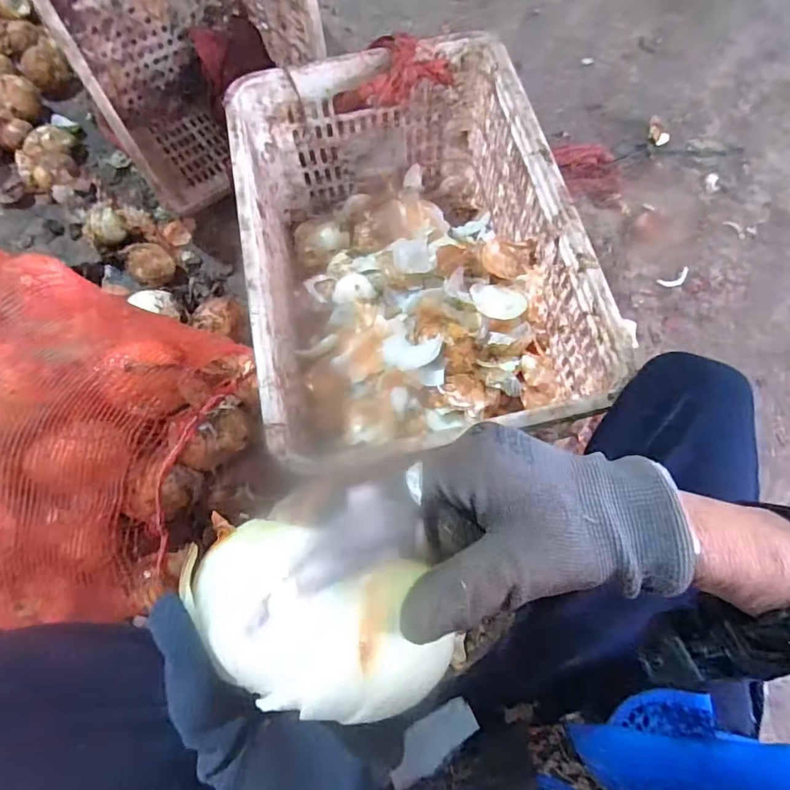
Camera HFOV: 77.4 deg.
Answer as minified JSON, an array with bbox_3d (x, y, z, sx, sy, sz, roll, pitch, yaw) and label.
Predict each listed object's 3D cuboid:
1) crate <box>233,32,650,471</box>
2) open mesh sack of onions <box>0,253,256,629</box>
[{"bbox_3d":[0.012,-0.164,0.641,0.354,0.218,0.513,-13,69,-3],"label":"crate"},{"bbox_3d":[-0.477,0.023,0.551,0.516,0.187,0.386,15,71,8],"label":"open mesh sack of onions"}]

